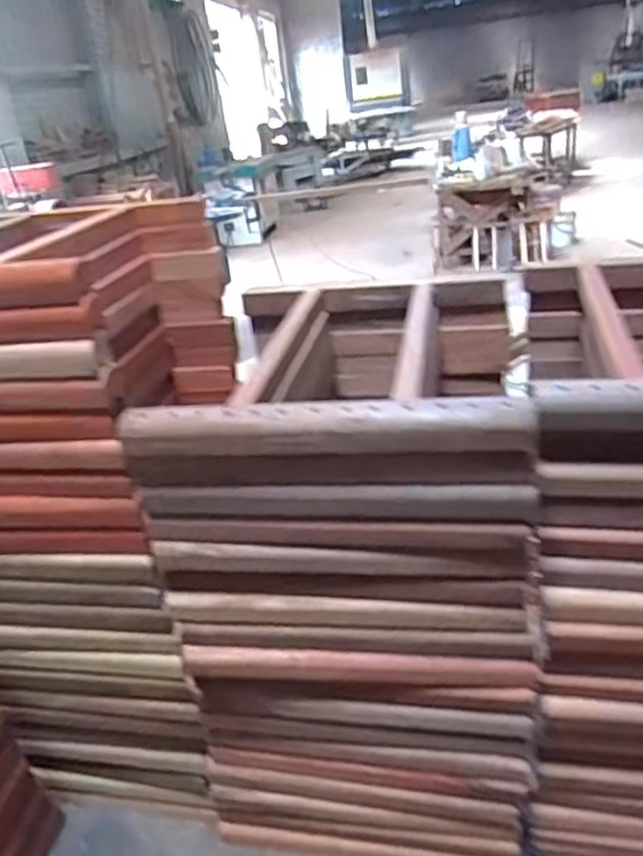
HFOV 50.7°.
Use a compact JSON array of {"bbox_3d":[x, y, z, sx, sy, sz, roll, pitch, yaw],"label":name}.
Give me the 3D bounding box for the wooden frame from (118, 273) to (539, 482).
[{"bbox_3d":[0.031,-0.074,0.690,0.333,0.045,0.393,-1,27,12],"label":"wooden frame"}]

